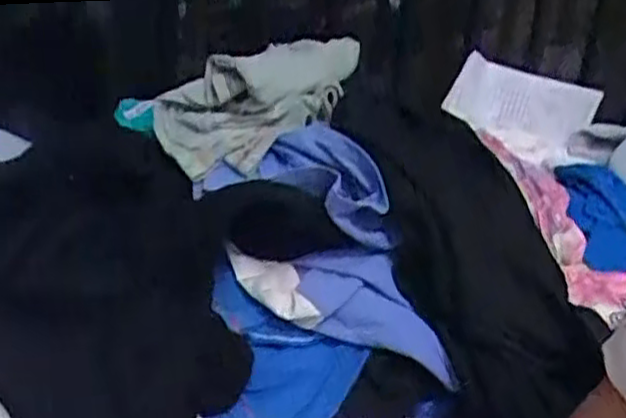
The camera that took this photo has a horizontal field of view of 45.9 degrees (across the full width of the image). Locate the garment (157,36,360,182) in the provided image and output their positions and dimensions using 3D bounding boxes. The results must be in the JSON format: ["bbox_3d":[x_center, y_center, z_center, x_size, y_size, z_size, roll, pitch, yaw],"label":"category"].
[{"bbox_3d":[-0.029,-0.130,0.752,0.119,0.075,0.268,26,49,39],"label":"garment"}]

